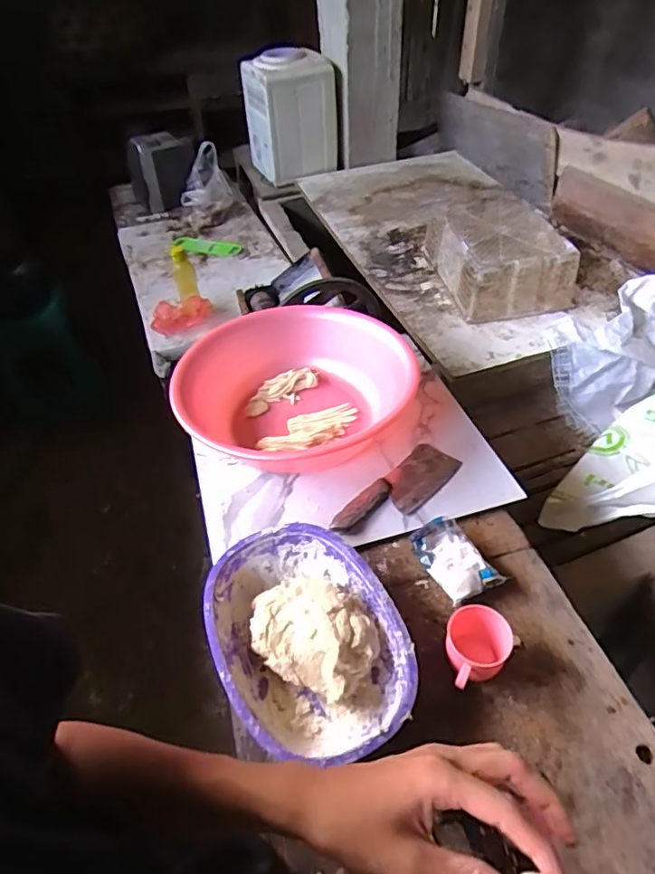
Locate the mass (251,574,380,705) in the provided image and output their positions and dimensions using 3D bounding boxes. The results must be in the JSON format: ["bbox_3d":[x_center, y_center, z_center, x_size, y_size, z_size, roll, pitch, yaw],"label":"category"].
[{"bbox_3d":[-0.023,0.247,0.678,0.164,0.072,0.112,28,54,24],"label":"mass"}]

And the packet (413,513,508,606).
[{"bbox_3d":[0.179,0.172,0.770,0.081,0.037,0.127,-20,50,-16],"label":"packet"}]

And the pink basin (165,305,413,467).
[{"bbox_3d":[-0.041,-0.084,0.986,0.397,0.170,0.385,-1,48,1],"label":"pink basin"}]

